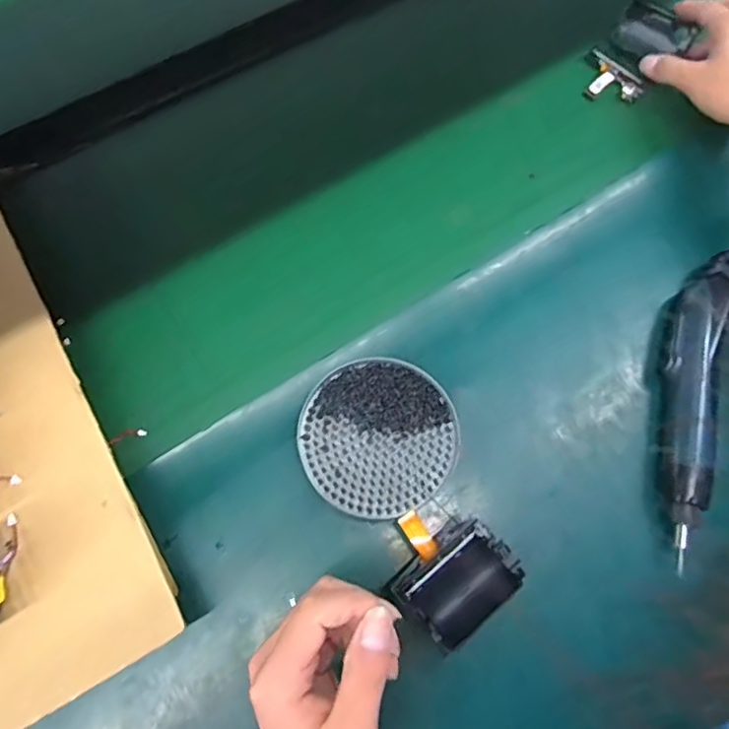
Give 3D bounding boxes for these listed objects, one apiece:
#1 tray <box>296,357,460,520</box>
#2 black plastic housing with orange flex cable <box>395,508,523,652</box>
[{"bbox_3d":[0.010,0.053,0.436,0.111,0.022,0.110,1,70,-2],"label":"tray"},{"bbox_3d":[0.053,0.136,0.398,0.070,0.048,0.077,-40,76,-15],"label":"black plastic housing with orange flex cable"}]

